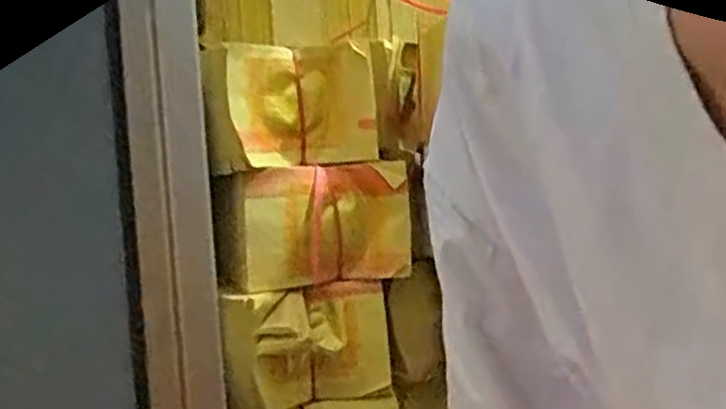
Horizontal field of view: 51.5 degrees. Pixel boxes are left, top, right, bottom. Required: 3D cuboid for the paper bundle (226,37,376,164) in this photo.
[{"bbox_3d":[-0.080,-0.127,0.947,0.183,0.146,0.049,-5,3,-21],"label":"paper bundle"}]

